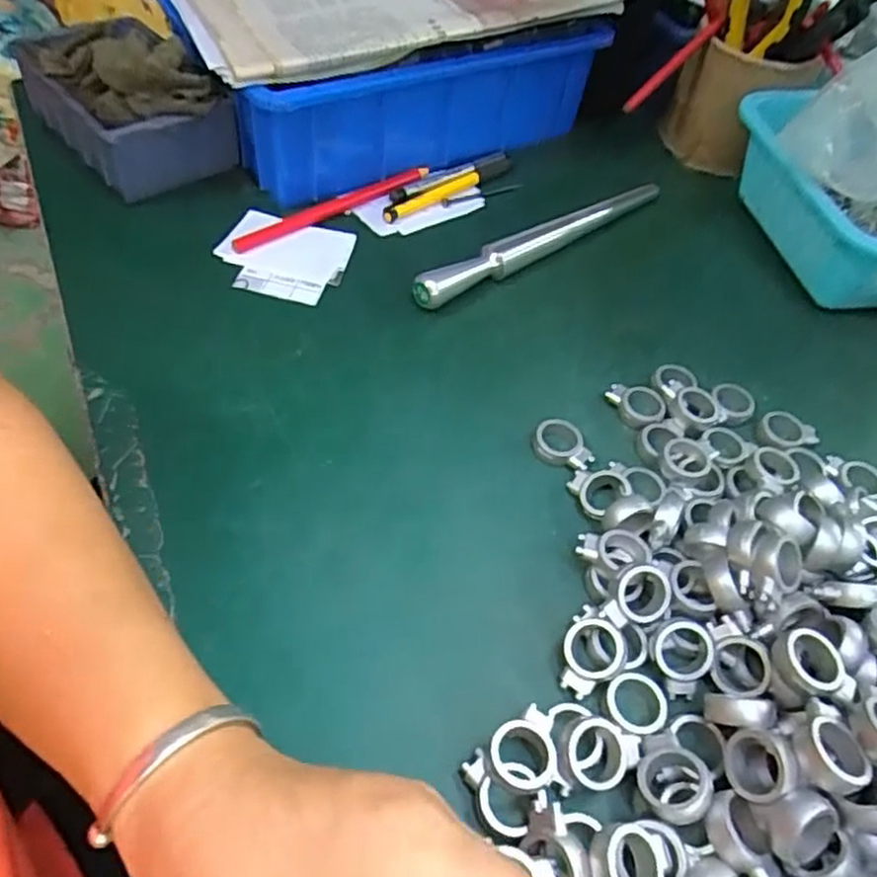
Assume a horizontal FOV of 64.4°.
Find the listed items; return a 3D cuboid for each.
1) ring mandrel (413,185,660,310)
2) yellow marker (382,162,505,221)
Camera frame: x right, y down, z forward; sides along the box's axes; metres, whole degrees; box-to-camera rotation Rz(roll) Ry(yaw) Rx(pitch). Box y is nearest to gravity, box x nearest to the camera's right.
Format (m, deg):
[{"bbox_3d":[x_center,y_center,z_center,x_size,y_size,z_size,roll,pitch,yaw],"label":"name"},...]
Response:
[{"bbox_3d":[0.077,-0.137,0.479,0.225,0.021,0.018,-30,60,-26],"label":"ring mandrel"},{"bbox_3d":[0.008,-0.181,0.512,0.119,0.010,0.015,-32,62,-27],"label":"yellow marker"}]

